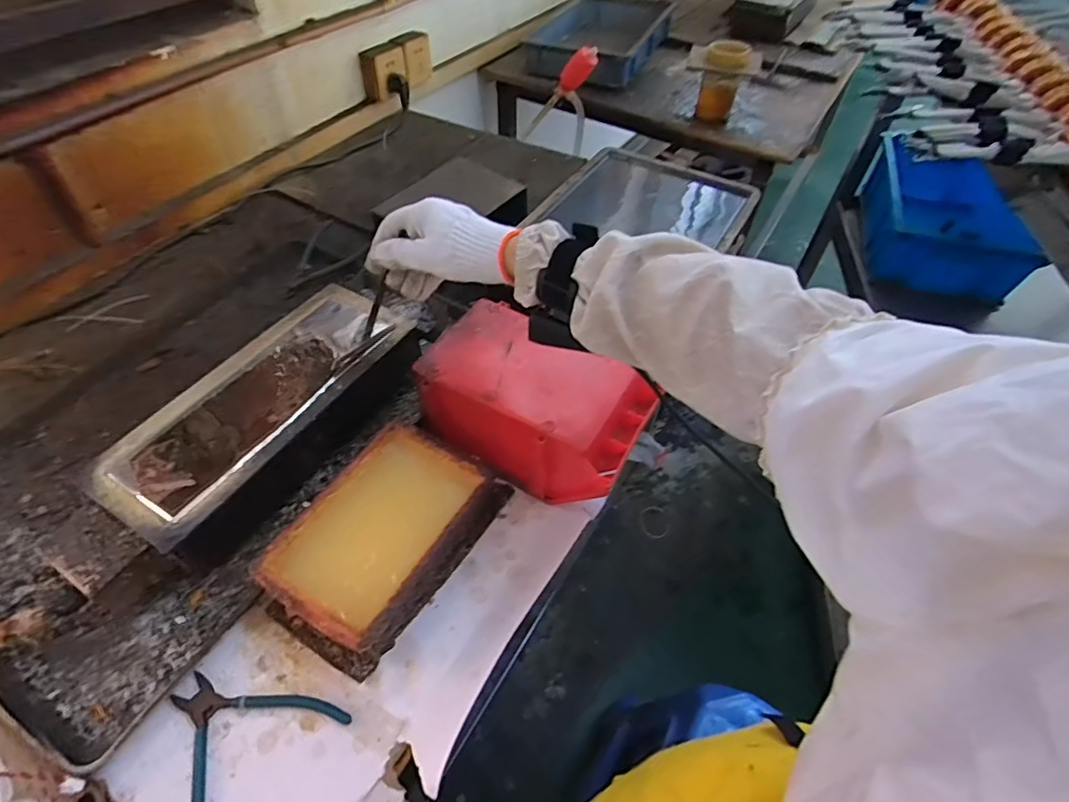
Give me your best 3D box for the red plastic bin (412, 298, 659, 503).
[{"bbox_3d":[-0.001,-0.004,0.577,0.229,0.117,0.133,26,54,17],"label":"red plastic bin"}]

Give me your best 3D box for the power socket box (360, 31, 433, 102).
[{"bbox_3d":[-0.287,-0.716,1.152,0.050,0.086,0.176,31,56,21],"label":"power socket box"}]

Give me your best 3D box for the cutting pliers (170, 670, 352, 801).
[{"bbox_3d":[-0.245,0.275,0.442,0.132,0.007,0.125,30,56,20],"label":"cutting pliers"}]

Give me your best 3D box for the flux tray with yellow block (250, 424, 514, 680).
[{"bbox_3d":[-0.143,0.129,0.526,0.138,0.067,0.224,26,54,18],"label":"flux tray with yellow block"}]

